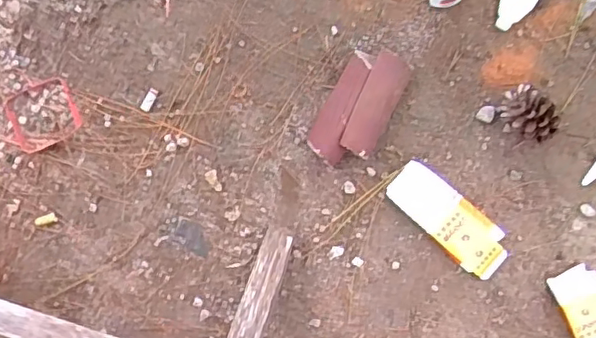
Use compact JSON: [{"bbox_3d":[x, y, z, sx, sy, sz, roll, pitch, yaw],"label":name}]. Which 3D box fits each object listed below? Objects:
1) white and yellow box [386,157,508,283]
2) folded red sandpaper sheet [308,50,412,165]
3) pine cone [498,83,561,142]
[{"bbox_3d":[0.152,0.050,0.622,0.133,0.020,0.051,43,97,1],"label":"white and yellow box"},{"bbox_3d":[0.061,-0.061,0.617,0.061,0.030,0.118,27,97,3],"label":"folded red sandpaper sheet"},{"bbox_3d":[0.219,-0.052,0.593,0.054,0.041,0.040,39,97,2],"label":"pine cone"}]

